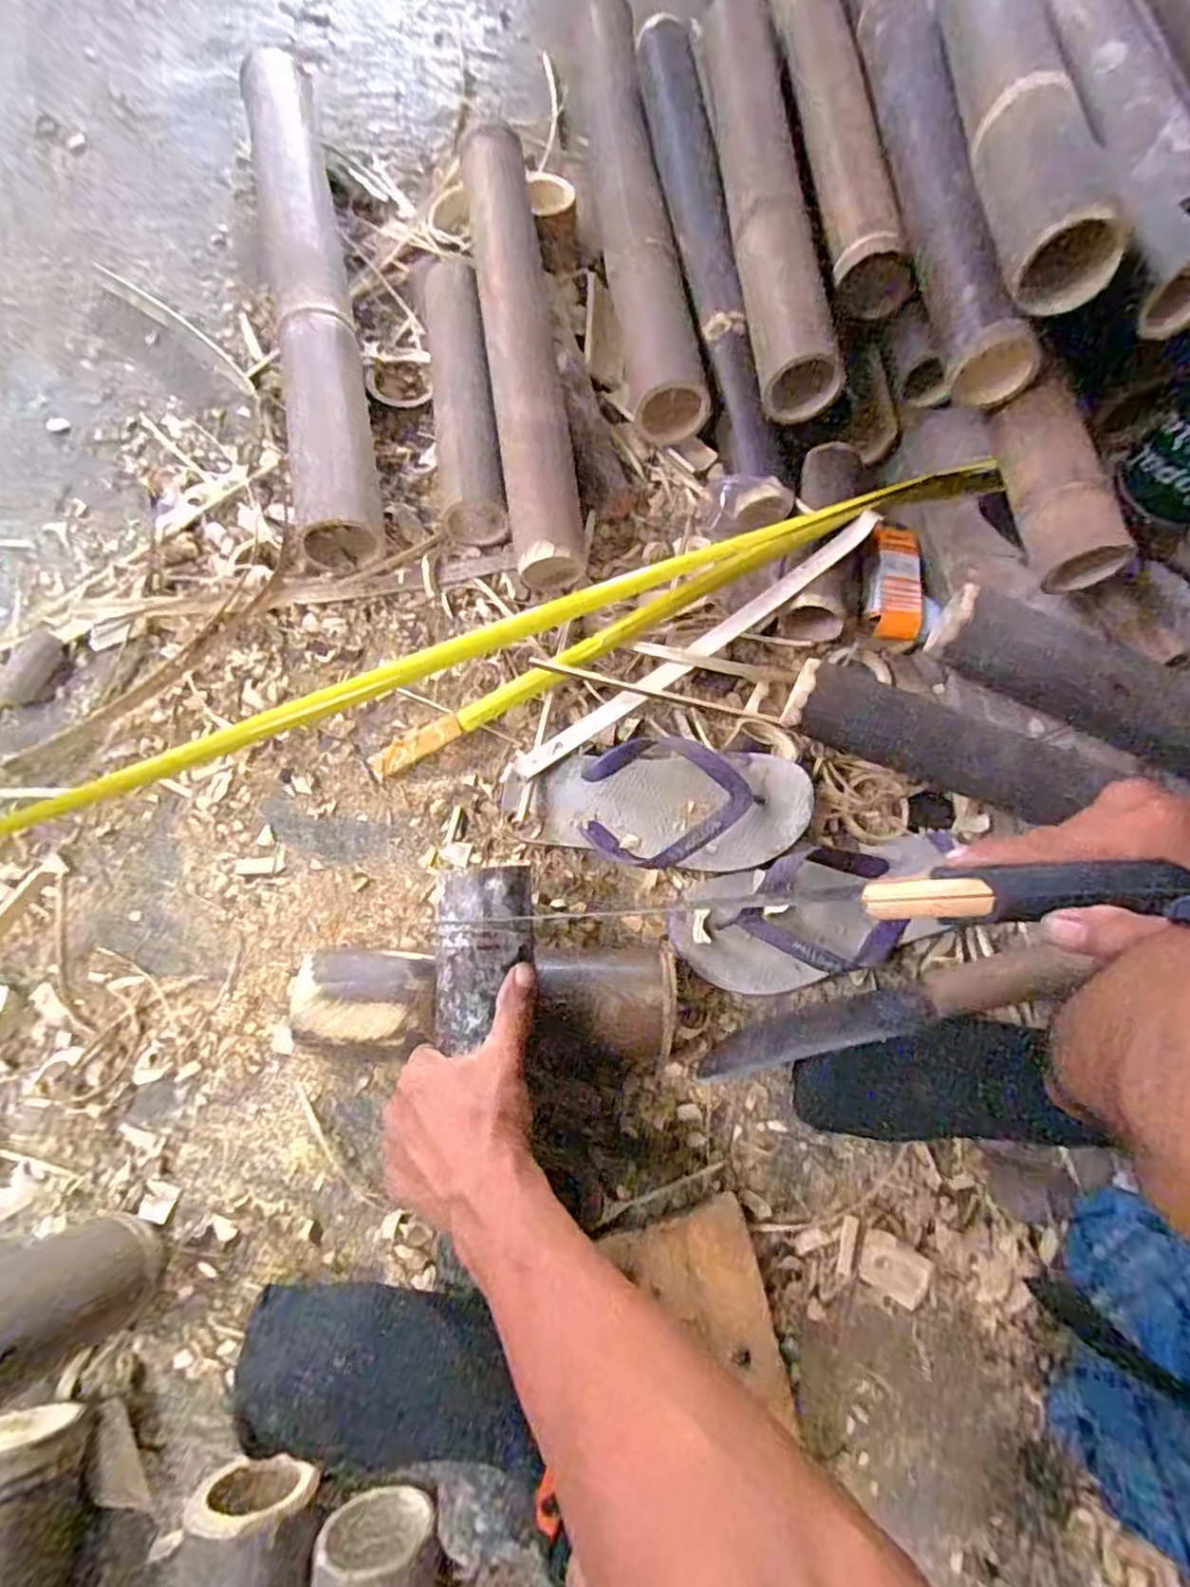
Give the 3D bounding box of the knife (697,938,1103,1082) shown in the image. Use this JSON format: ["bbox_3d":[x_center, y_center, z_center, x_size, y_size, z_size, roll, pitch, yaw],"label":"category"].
[{"bbox_3d":[0.223,0.171,0.512,0.287,0.019,0.038,-18,76,7],"label":"knife"}]

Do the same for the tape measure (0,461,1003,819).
[{"bbox_3d":[-0.130,-0.116,0.581,1.027,0.073,0.131,-19,75,-8],"label":"tape measure"}]

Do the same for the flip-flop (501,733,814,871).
[{"bbox_3d":[0.052,0.006,0.561,0.254,0.059,0.111,1,73,-2],"label":"flip-flop"}]

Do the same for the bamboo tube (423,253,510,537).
[{"bbox_3d":[-0.131,-0.397,0.670,0.064,0.067,0.299,-6,73,-4],"label":"bamboo tube"}]

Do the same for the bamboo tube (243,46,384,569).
[{"bbox_3d":[-0.309,-0.550,0.699,0.077,0.087,0.699,-12,74,-6],"label":"bamboo tube"}]

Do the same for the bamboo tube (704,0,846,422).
[{"bbox_3d":[0.169,-0.592,0.657,0.082,0.068,0.506,-3,73,-4],"label":"bamboo tube"}]

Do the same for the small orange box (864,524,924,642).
[{"bbox_3d":[0.296,-0.206,0.651,0.051,0.033,0.109,9,75,1],"label":"small orange box"}]

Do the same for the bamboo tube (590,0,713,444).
[{"bbox_3d":[0.040,-0.641,0.734,0.075,0.084,0.578,-8,73,-5],"label":"bamboo tube"}]

